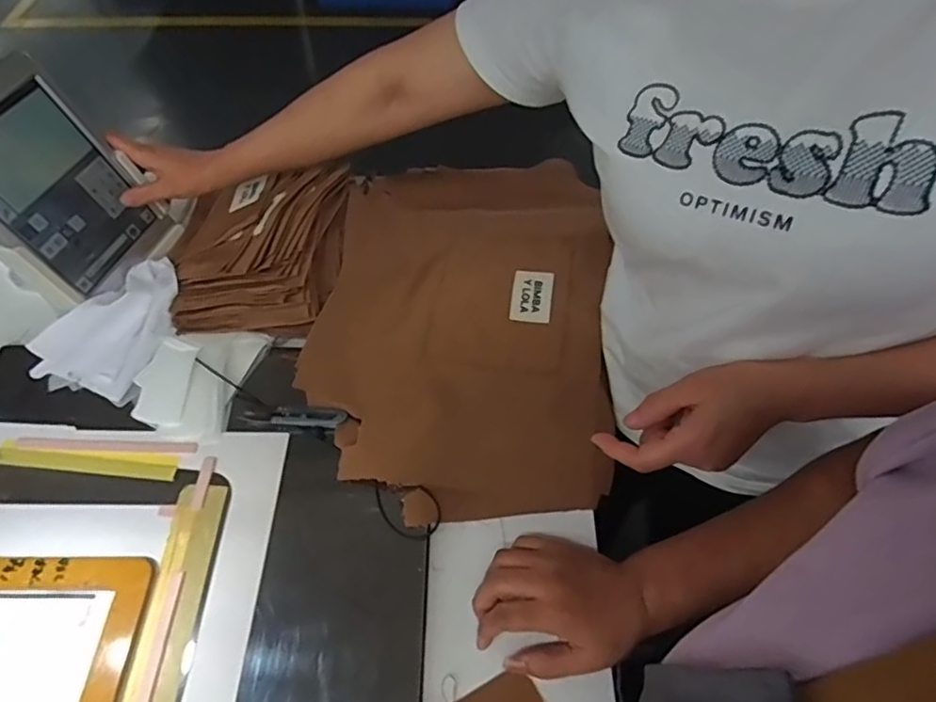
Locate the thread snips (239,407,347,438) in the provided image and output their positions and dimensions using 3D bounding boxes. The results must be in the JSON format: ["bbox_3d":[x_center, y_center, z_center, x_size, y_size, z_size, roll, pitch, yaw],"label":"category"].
[{"bbox_3d":[-0.166,0.064,0.546,0.097,0.008,0.025,9,56,5],"label":"thread snips"}]

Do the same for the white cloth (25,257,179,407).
[{"bbox_3d":[-0.357,-0.030,0.595,0.101,0.048,0.158,17,56,10],"label":"white cloth"}]

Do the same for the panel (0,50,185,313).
[{"bbox_3d":[-0.408,-0.153,0.560,0.040,0.208,0.150,4,49,23],"label":"panel"}]

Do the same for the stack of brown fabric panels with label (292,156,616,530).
[{"bbox_3d":[-0.003,-0.034,0.594,0.292,0.031,0.391,4,67,0],"label":"stack of brown fabric panels with label"}]

